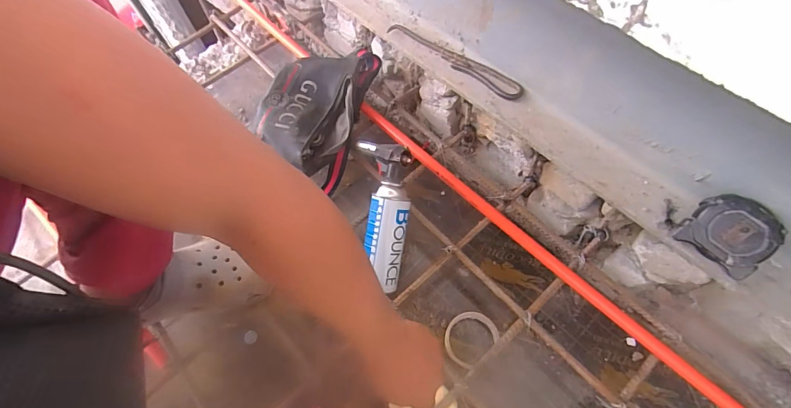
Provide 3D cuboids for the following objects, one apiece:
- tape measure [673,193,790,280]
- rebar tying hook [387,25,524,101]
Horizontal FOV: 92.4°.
[{"bbox_3d":[0.395,0.032,0.448,0.084,0.042,0.078,43,116,25],"label":"tape measure"},{"bbox_3d":[0.097,-0.248,0.646,0.264,0.014,0.034,39,72,21],"label":"rebar tying hook"}]

